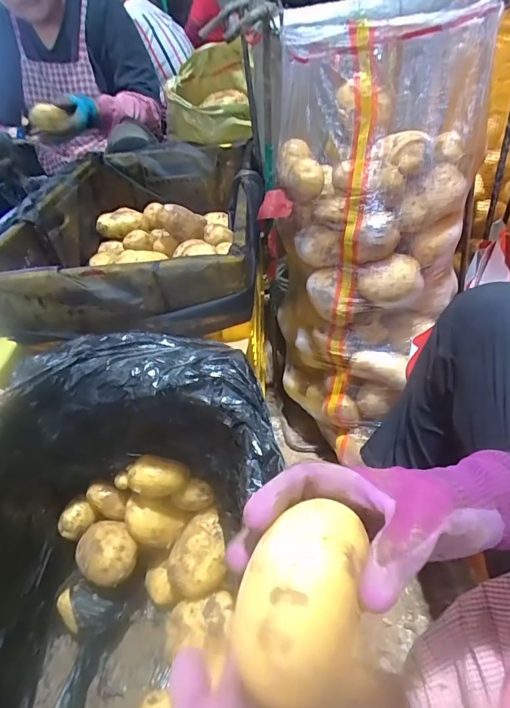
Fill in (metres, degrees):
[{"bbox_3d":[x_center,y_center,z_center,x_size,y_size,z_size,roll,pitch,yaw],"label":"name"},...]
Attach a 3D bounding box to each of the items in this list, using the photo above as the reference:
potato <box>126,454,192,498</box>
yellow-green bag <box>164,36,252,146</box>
[{"bbox_3d":[-0.133,0.166,0.571,0.076,0.037,0.044,4,41,11],"label":"potato"},{"bbox_3d":[-0.139,-0.711,1.154,0.217,0.177,0.434,-5,40,0],"label":"yellow-green bag"}]

